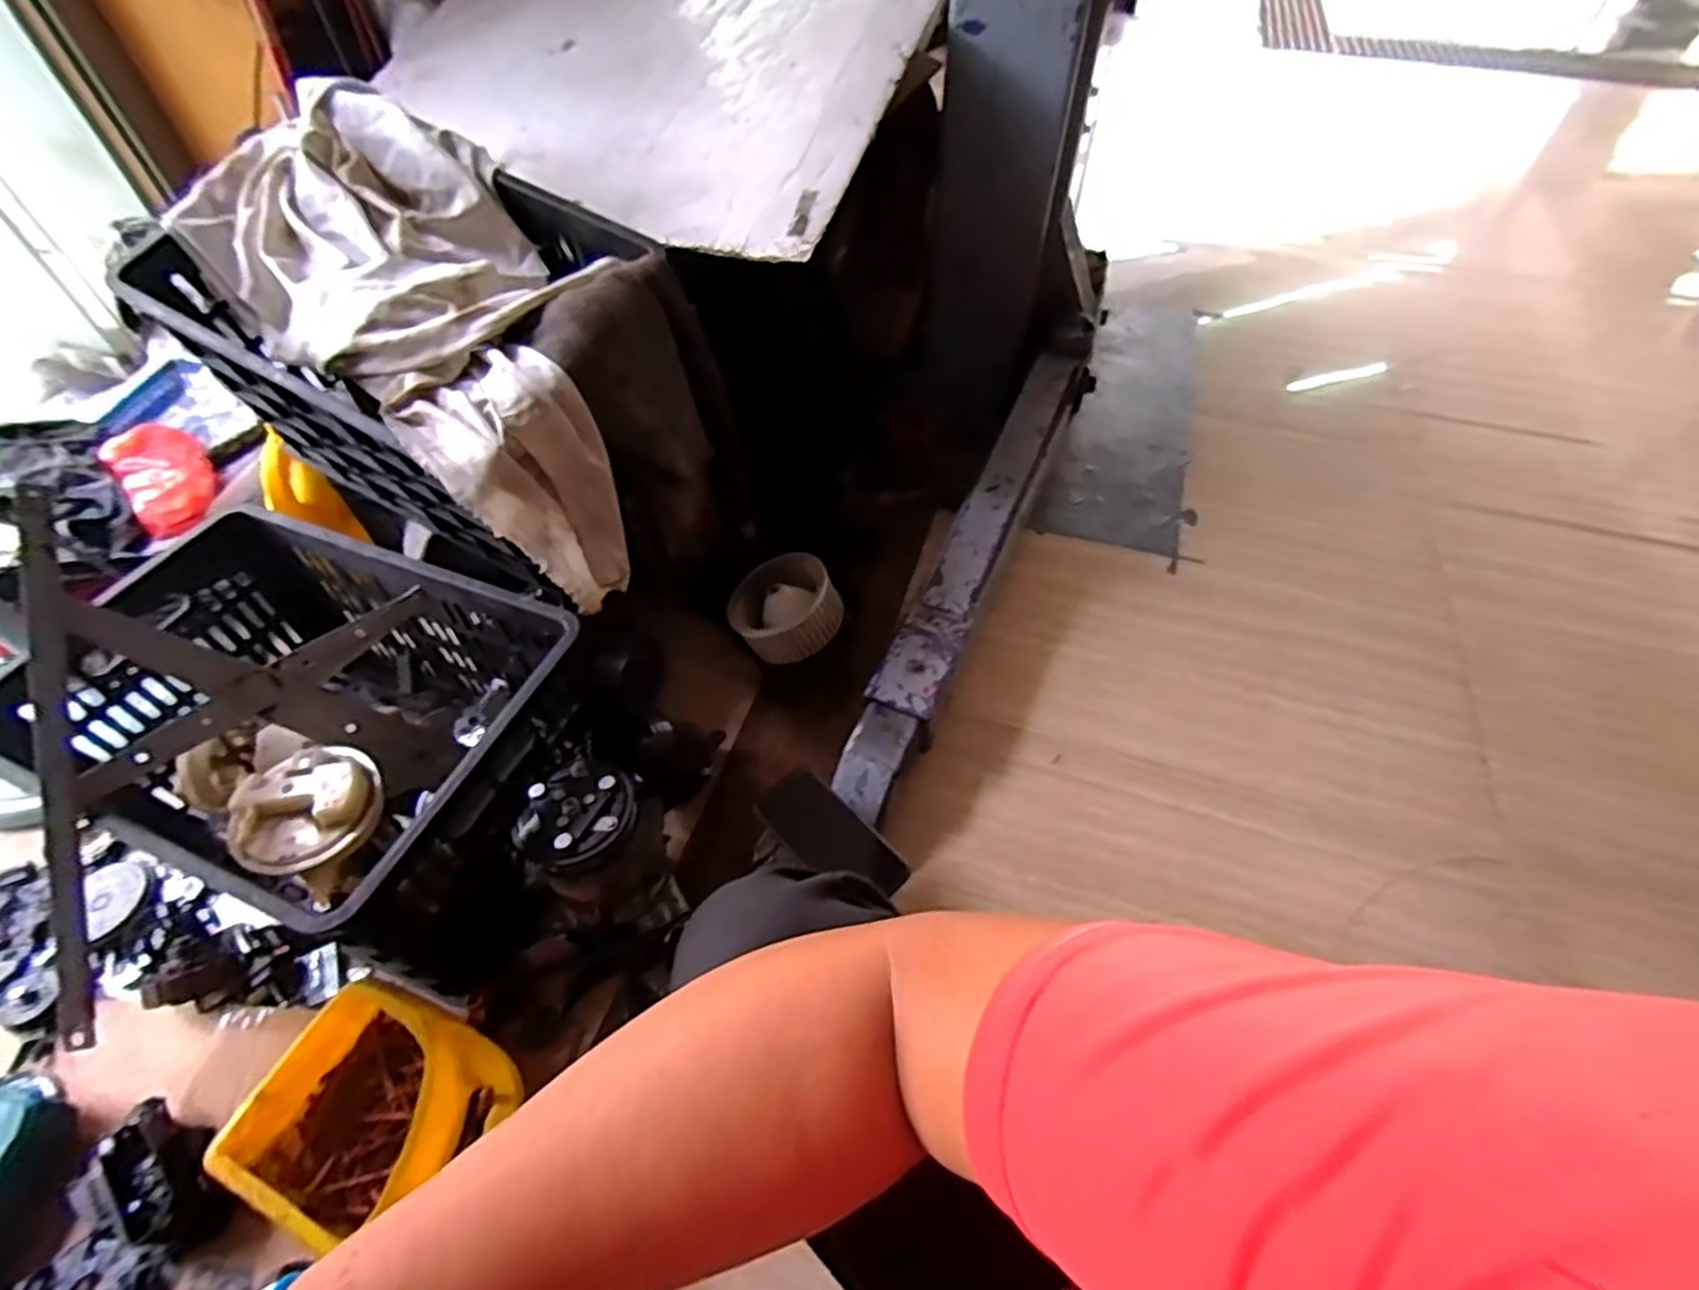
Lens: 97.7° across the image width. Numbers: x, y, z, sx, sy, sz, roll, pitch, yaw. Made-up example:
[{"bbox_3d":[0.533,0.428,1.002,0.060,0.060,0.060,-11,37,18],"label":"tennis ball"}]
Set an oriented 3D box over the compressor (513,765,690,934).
[{"bbox_3d":[-0.260,0.213,0.774,0.134,0.174,0.133,-13,54,-14],"label":"compressor"}]

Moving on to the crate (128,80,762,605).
[{"bbox_3d":[-0.460,-0.312,0.887,0.572,0.398,0.337,25,56,18],"label":"crate"}]

